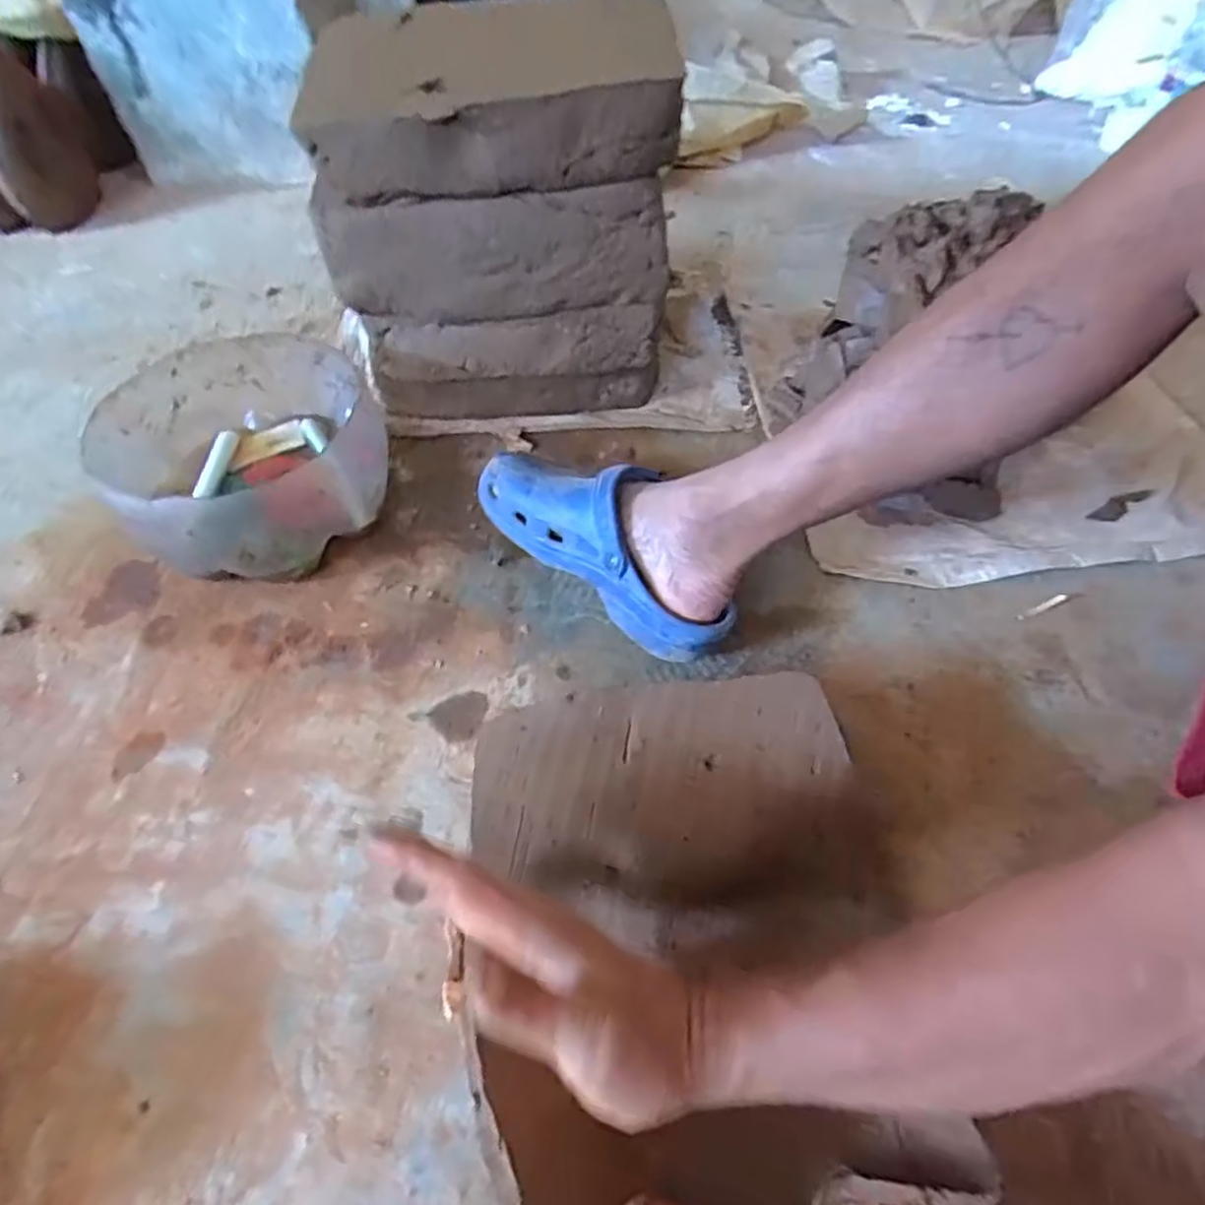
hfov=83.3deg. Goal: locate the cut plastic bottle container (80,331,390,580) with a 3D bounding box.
[{"bbox_3d":[-0.323,-0.133,0.648,0.226,0.124,0.238,0,52,0],"label":"cut plastic bottle container"}]

